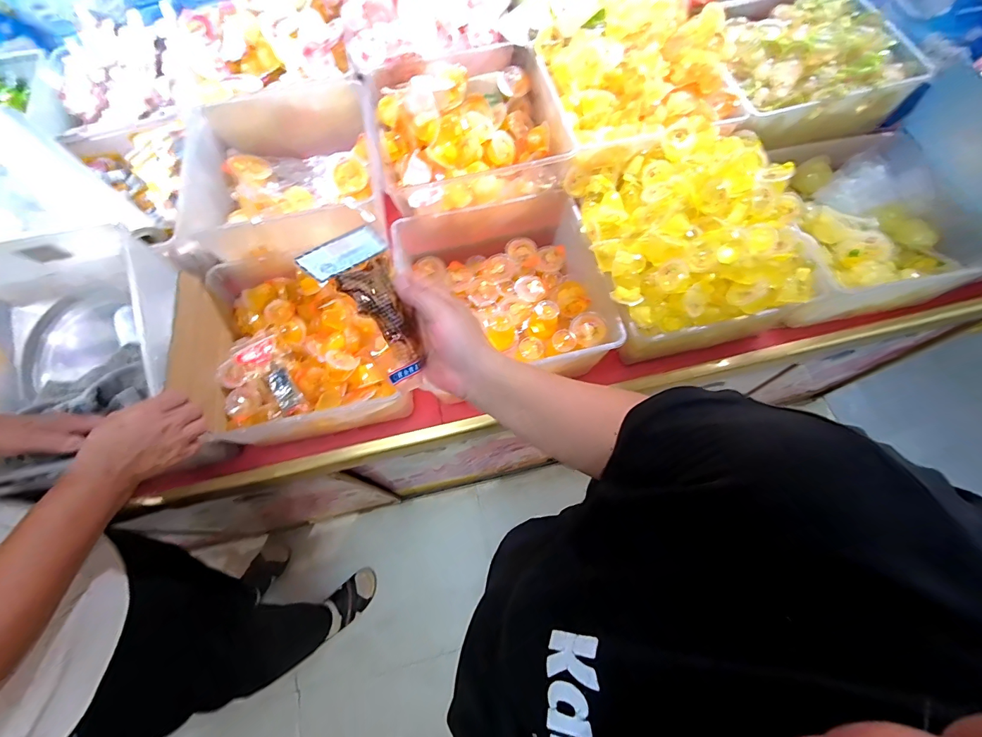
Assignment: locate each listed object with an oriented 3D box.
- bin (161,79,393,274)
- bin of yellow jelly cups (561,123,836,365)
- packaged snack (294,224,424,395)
[{"bbox_3d":[-0.342,-0.322,0.709,0.312,0.122,0.307,-13,67,-2],"label":"bin"},{"bbox_3d":[0.302,-0.211,0.628,0.304,0.132,0.310,-15,67,-3],"label":"bin of yellow jelly cups"},{"bbox_3d":[-0.080,-0.049,0.323,0.015,0.121,0.079,-21,21,34],"label":"packaged snack"}]

